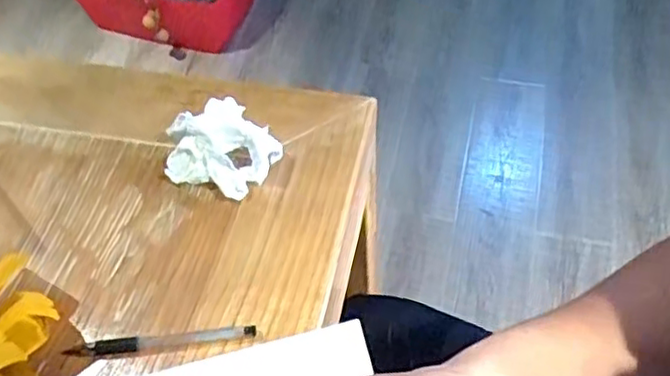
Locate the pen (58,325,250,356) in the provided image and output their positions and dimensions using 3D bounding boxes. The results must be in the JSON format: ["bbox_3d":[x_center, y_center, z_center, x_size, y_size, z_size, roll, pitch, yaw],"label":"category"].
[{"bbox_3d":[-0.125,0.110,0.482,0.133,0.015,0.013,-7,53,-1],"label":"pen"}]

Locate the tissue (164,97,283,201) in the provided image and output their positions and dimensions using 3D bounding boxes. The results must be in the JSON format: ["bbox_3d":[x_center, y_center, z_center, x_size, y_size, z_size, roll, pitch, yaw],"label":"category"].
[{"bbox_3d":[-0.100,-0.035,0.575,0.090,0.033,0.081,26,59,21],"label":"tissue"}]

